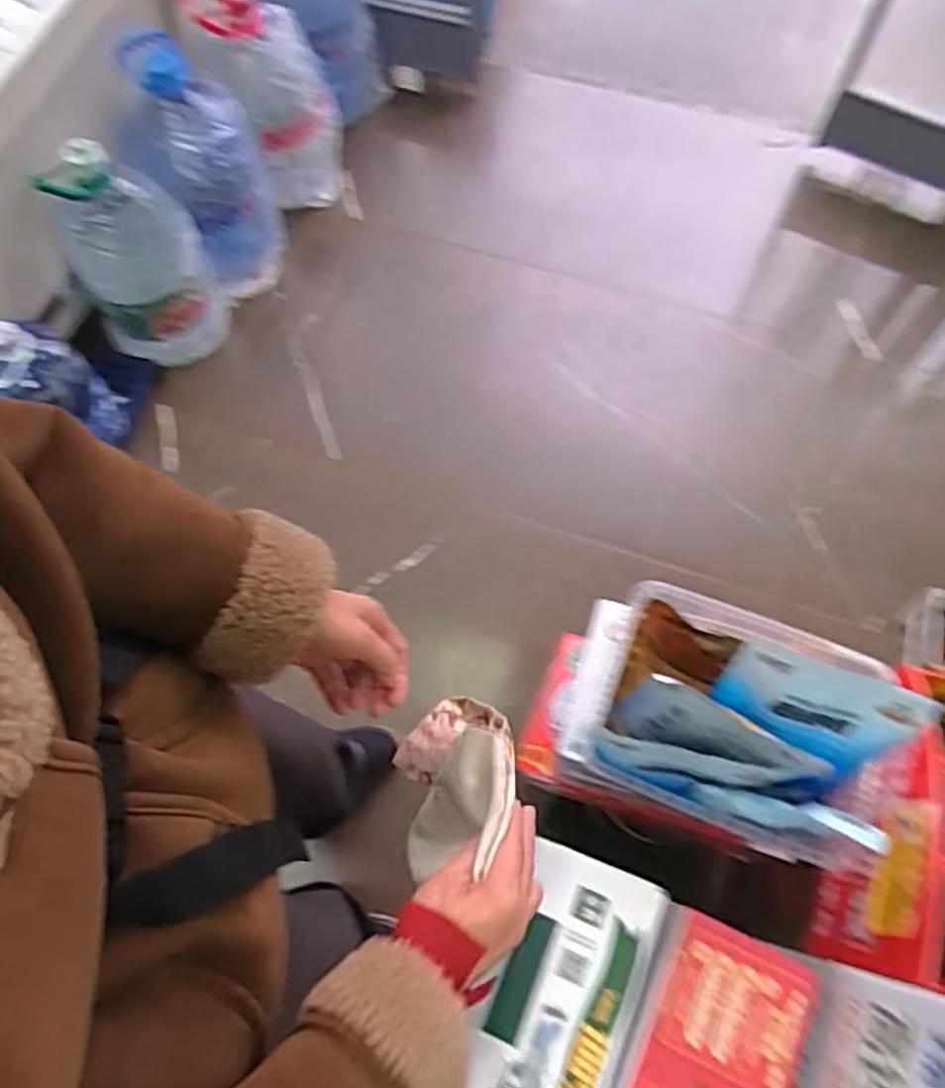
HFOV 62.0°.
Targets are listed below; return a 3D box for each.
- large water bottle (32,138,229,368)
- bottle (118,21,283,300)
[{"bbox_3d":[-0.633,-0.532,1.503,0.194,0.432,0.191,10,68,5],"label":"large water bottle"},{"bbox_3d":[-0.489,-0.693,1.477,0.178,0.403,0.221,6,68,4],"label":"bottle"}]

